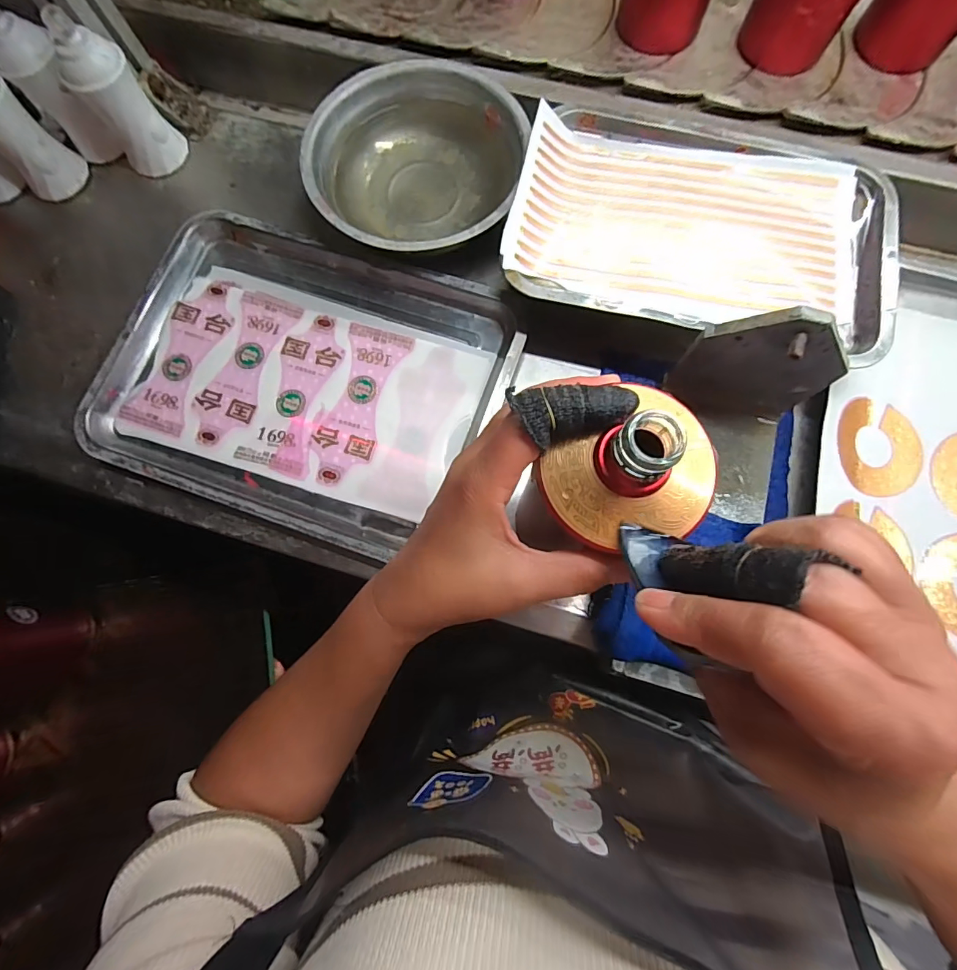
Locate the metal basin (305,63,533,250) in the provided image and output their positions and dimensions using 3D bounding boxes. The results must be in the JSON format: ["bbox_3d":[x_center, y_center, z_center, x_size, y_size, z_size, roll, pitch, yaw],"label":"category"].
[{"bbox_3d":[-0.058,-0.292,0.409,0.181,0.045,0.192,0,83,3],"label":"metal basin"}]

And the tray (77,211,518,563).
[{"bbox_3d":[-0.159,-0.095,0.396,0.320,0.030,0.248,19,84,5],"label":"tray"}]

